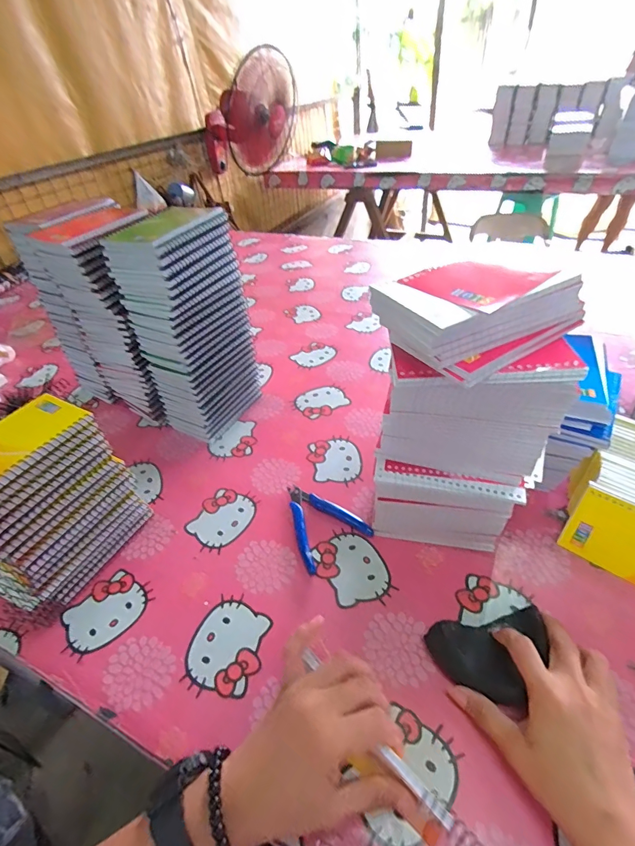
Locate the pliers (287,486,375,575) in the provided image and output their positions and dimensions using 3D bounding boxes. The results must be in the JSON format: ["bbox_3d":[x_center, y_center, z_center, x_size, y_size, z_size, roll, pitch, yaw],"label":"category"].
[{"bbox_3d":[0.002,0.112,0.481,0.084,0.011,0.107,-24,44,-18],"label":"pliers"}]

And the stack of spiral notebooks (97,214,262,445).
[{"bbox_3d":[-0.175,-0.125,0.571,0.098,0.284,0.138,16,47,24],"label":"stack of spiral notebooks"}]

